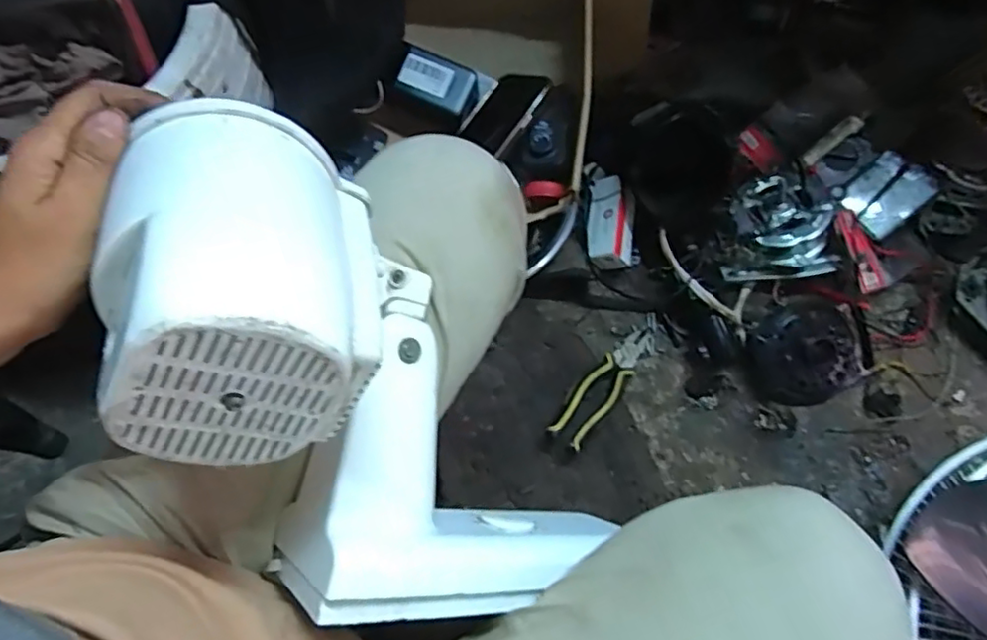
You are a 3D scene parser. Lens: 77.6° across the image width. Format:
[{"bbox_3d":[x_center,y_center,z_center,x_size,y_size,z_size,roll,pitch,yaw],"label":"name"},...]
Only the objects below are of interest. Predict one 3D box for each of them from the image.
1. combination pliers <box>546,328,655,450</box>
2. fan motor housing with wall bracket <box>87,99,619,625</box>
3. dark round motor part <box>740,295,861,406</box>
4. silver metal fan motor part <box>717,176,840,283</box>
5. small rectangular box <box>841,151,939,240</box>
[{"bbox_3d":[0.134,0.074,0.727,0.045,0.021,0.191,37,58,17],"label":"combination pliers"},{"bbox_3d":[-0.083,0.041,0.324,0.137,0.230,0.262,-26,68,-9],"label":"fan motor housing with wall bracket"},{"bbox_3d":[0.382,0.037,0.740,0.143,0.057,0.115,-13,66,-3],"label":"dark round motor part"},{"bbox_3d":[0.357,-0.118,0.766,0.116,0.078,0.117,0,66,3],"label":"silver metal fan motor part"},{"bbox_3d":[0.489,-0.155,0.767,0.095,0.021,0.074,-43,75,6],"label":"small rectangular box"}]

